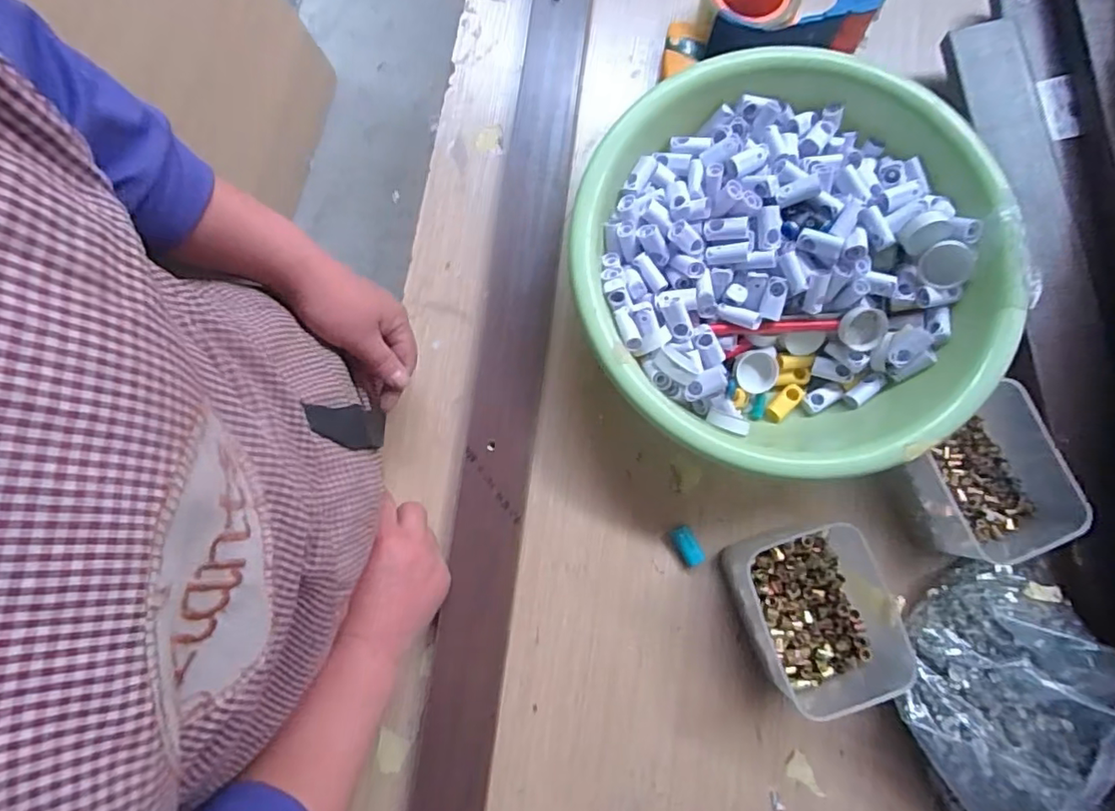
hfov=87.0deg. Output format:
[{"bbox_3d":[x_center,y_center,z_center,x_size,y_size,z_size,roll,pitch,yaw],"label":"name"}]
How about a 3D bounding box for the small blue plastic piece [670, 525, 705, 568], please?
[{"bbox_3d":[0.111,0.120,0.501,0.018,0.012,0.034,-30,82,-6],"label":"small blue plastic piece"}]

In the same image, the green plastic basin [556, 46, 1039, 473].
[{"bbox_3d":[0.175,-0.109,0.496,0.315,0.123,0.325,0,80,-1],"label":"green plastic basin"}]

